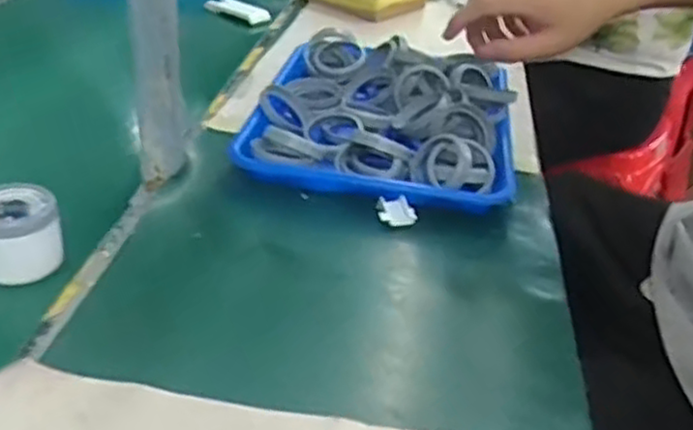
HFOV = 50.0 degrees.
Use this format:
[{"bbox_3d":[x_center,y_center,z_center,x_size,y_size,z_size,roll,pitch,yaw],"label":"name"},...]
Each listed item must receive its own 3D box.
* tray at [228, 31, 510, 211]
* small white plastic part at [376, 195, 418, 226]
[{"bbox_3d":[0.044,-0.108,0.749,0.246,0.047,0.313,8,30,7],"label":"tray"},{"bbox_3d":[0.043,-0.004,0.619,0.031,0.013,0.024,-5,31,-15],"label":"small white plastic part"}]

